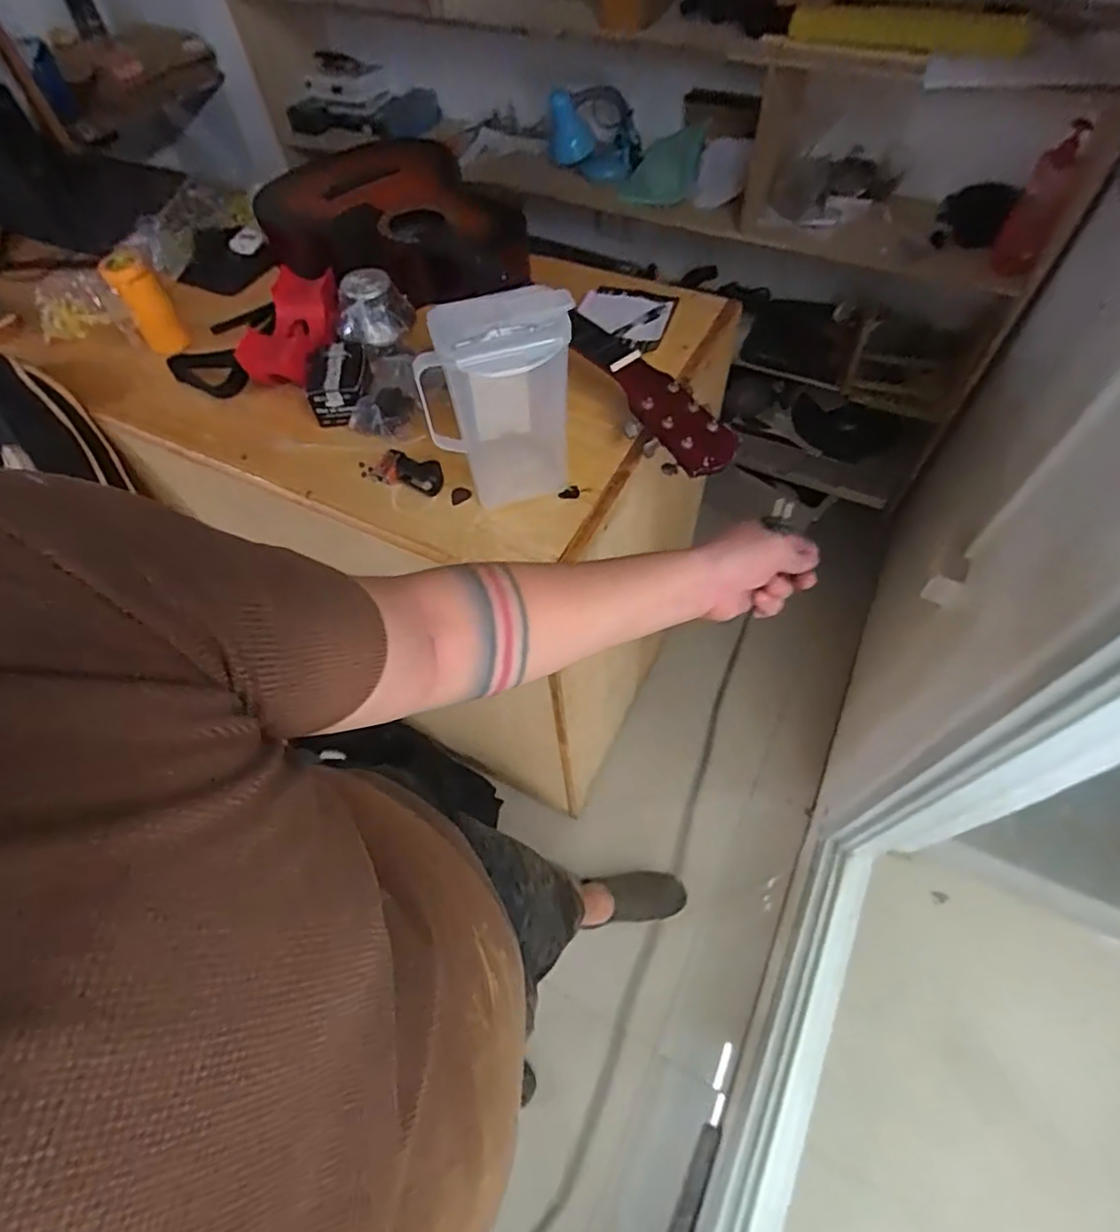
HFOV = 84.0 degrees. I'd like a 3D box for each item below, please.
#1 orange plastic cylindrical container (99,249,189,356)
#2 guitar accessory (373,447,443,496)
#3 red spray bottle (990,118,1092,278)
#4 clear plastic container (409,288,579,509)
[{"bbox_3d":[-0.577,-0.435,0.870,0.057,0.129,0.050,-27,38,-13],"label":"orange plastic cylindrical container"},{"bbox_3d":[-0.184,-0.179,0.772,0.088,0.016,0.051,13,59,10],"label":"guitar accessory"},{"bbox_3d":[0.960,-0.821,1.249,0.070,0.265,0.083,21,61,15],"label":"red spray bottle"},{"bbox_3d":[-0.061,-0.214,0.679,0.149,0.245,0.081,-11,58,-4],"label":"clear plastic container"}]

